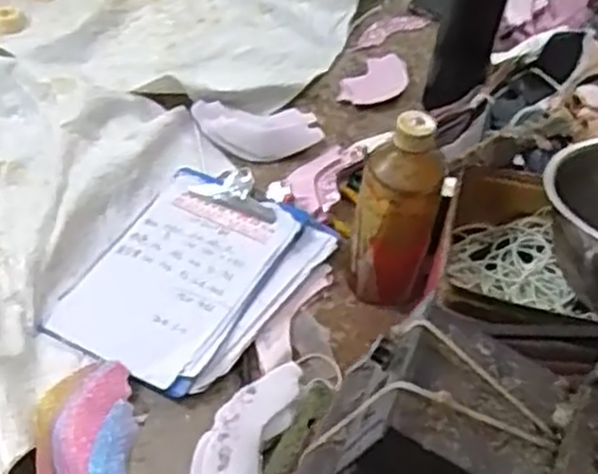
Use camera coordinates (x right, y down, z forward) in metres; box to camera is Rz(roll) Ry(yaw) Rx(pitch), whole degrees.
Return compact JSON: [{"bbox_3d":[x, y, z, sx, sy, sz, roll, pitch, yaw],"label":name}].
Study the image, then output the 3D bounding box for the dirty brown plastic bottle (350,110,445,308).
[{"bbox_3d":[0.080,-0.016,0.652,0.068,0.178,0.056,10,48,3],"label":"dirty brown plastic bottle"}]

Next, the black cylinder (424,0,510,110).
[{"bbox_3d":[0.182,-0.227,0.827,0.069,0.222,0.059,14,48,7],"label":"black cylinder"}]

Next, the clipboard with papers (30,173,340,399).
[{"bbox_3d":[-0.096,0.029,0.699,0.172,0.023,0.228,27,51,18],"label":"clipboard with papers"}]

